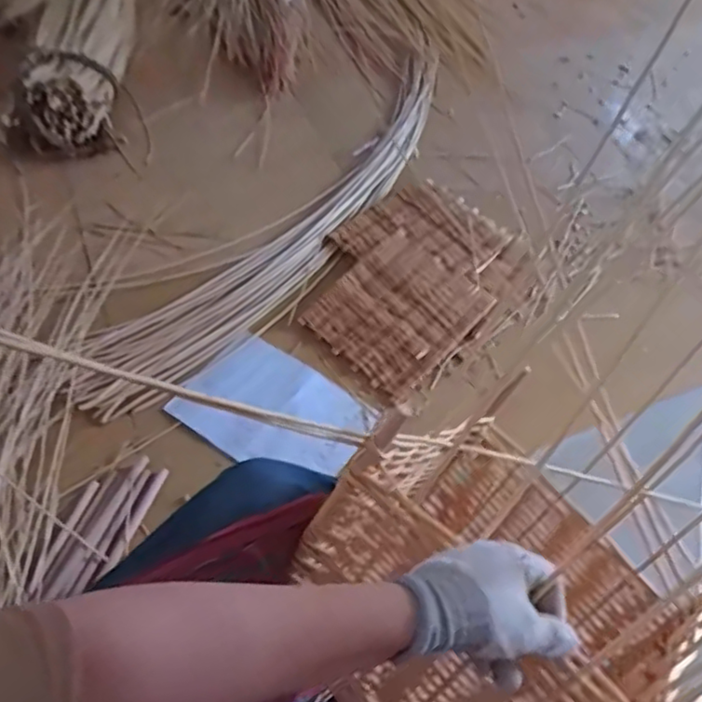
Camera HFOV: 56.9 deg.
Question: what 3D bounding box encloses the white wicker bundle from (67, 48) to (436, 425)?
[{"bbox_3d":[-0.082,-0.332,1.442,0.232,0.043,1.324,31,56,16],"label":"white wicker bundle"}]

